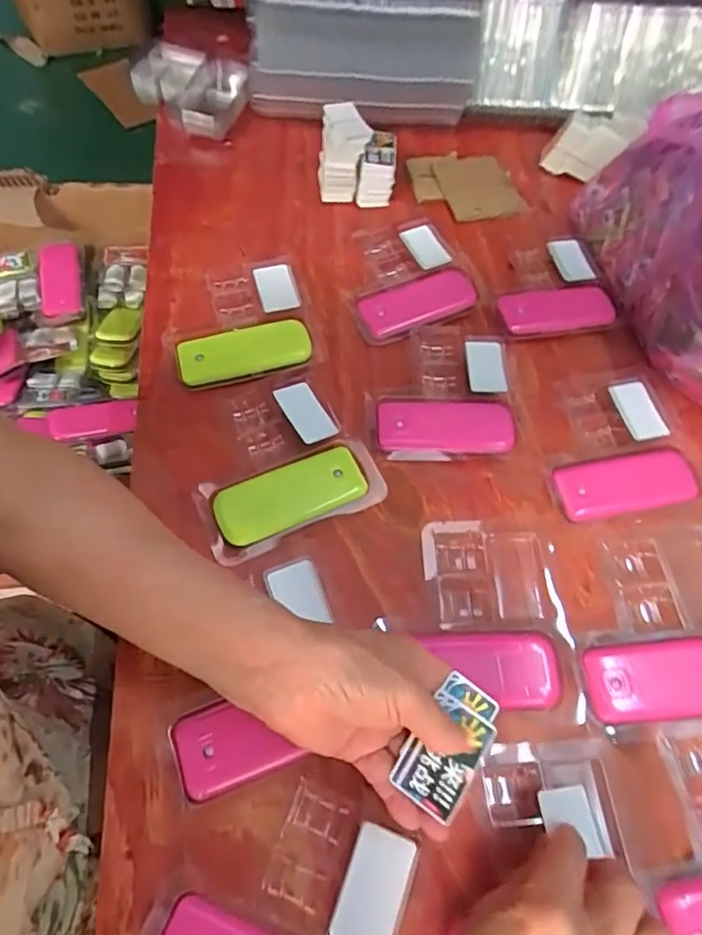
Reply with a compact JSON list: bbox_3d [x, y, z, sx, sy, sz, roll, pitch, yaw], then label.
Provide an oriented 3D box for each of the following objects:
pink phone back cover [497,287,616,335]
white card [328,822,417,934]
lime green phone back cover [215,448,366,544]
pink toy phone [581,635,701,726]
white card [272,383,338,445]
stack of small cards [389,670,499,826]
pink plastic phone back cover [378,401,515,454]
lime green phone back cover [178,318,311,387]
[{"bbox_3d":[0.181,-0.140,0.480,0.098,0.010,0.043,-7,63,-6],"label":"pink phone back cover"},{"bbox_3d":[0.012,0.221,0.284,0.033,0.009,0.053,20,63,8],"label":"white card"},{"bbox_3d":[-0.042,0.020,0.382,0.104,0.011,0.044,-21,65,-13],"label":"lime green phone back cover"},{"bbox_3d":[0.202,0.136,0.346,0.108,0.019,0.046,-5,62,-5],"label":"pink toy phone"},{"bbox_3d":[-0.034,-0.042,0.408,0.028,0.004,0.054,-24,63,-22],"label":"white card"},{"bbox_3d":[0.051,0.142,0.278,0.035,0.004,0.064,32,65,14],"label":"stack of small cards"},{"bbox_3d":[0.073,-0.031,0.417,0.103,0.014,0.040,0,62,-2],"label":"pink plastic phone back cover"},{"bbox_3d":[-0.085,-0.094,0.433,0.104,0.008,0.045,-10,63,-7],"label":"lime green phone back cover"}]

